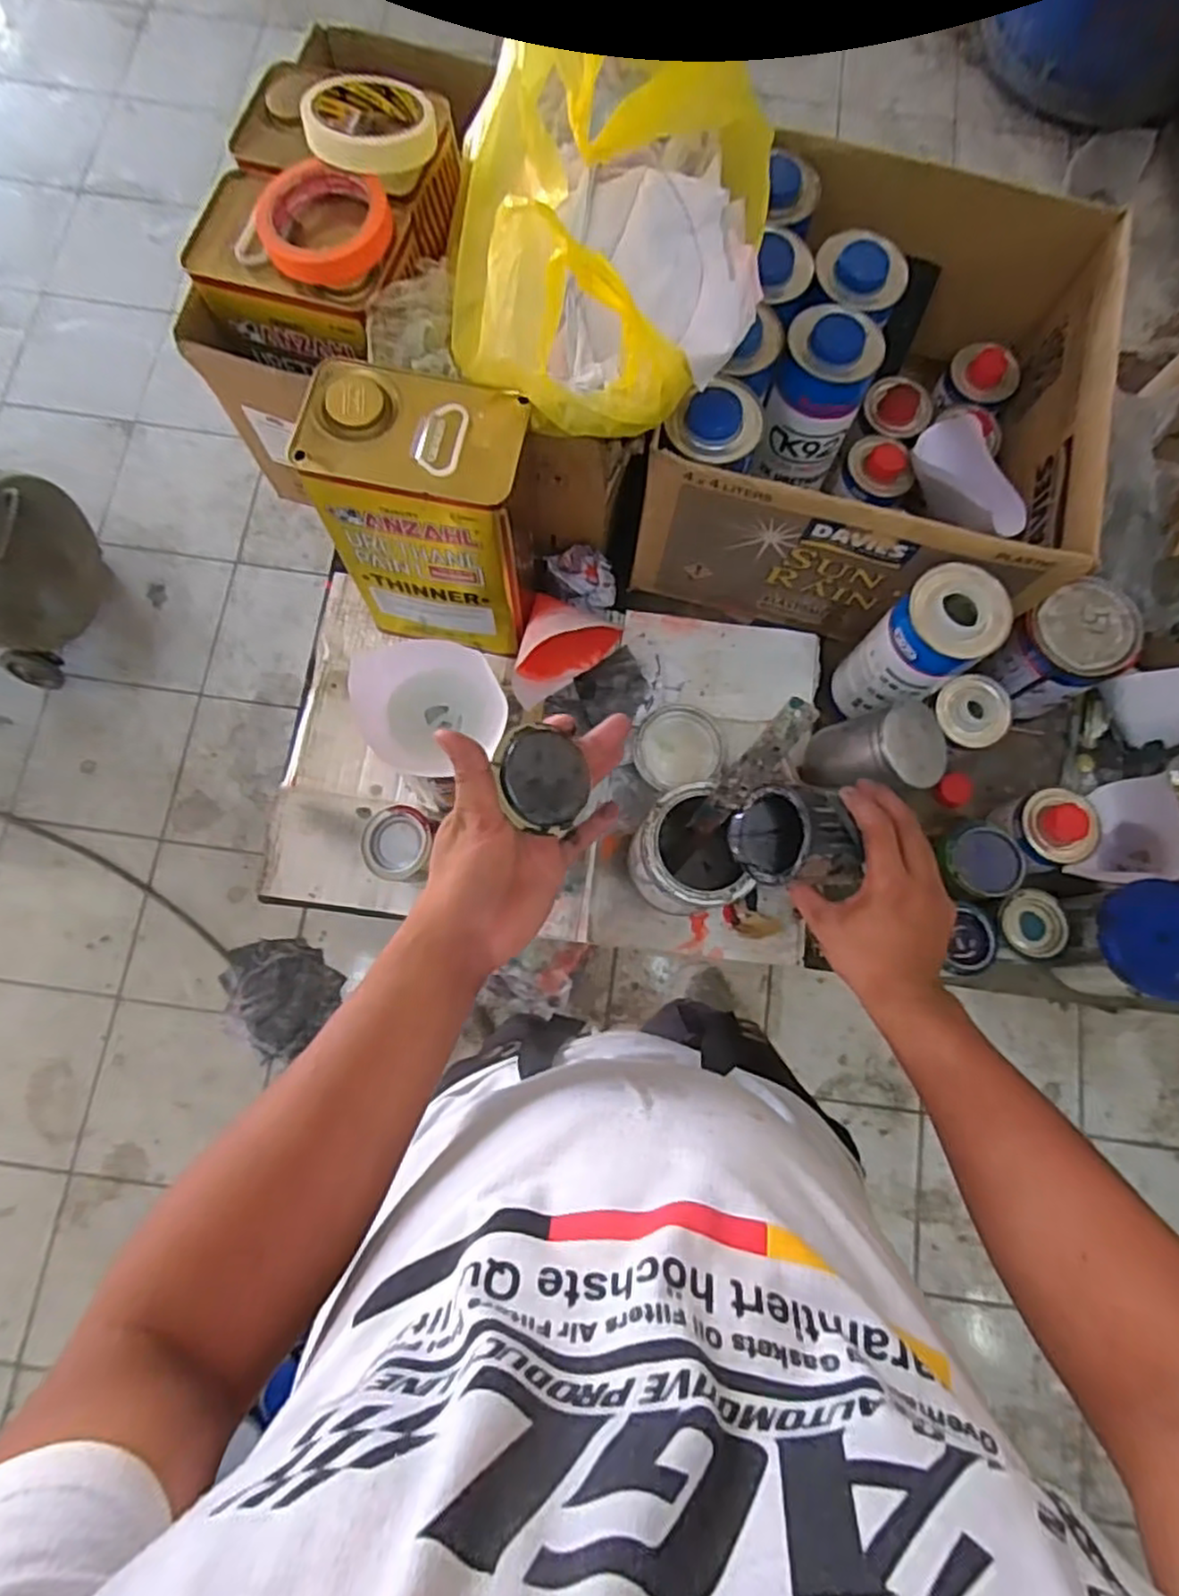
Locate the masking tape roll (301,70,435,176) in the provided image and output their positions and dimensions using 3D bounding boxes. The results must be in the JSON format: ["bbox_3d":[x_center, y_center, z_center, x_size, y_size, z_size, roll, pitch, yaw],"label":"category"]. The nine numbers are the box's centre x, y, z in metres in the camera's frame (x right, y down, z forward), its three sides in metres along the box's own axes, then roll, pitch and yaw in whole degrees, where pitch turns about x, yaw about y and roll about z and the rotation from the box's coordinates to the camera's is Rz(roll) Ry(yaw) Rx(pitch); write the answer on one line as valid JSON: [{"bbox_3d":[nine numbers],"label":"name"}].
[{"bbox_3d":[-0.173,-0.534,0.566,0.096,0.029,0.096,0,78,-2],"label":"masking tape roll"}]

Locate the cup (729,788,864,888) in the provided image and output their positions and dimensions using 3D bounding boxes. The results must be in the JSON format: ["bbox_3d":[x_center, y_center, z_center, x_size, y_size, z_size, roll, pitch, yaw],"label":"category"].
[{"bbox_3d":[0.153,0.024,0.524,0.071,0.076,0.076,2,108,-21],"label":"cup"}]

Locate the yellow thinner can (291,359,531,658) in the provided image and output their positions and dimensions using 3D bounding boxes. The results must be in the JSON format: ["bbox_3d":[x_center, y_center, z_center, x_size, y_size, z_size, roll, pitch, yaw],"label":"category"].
[{"bbox_3d":[-0.134,-0.241,0.649,0.165,0.242,0.120,13,78,1],"label":"yellow thinner can"}]

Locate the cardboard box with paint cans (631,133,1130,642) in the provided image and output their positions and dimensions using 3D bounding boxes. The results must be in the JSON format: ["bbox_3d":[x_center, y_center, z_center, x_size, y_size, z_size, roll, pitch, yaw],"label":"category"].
[{"bbox_3d":[0.277,-0.380,0.710,0.355,0.209,0.382,16,78,2],"label":"cardboard box with paint cans"}]

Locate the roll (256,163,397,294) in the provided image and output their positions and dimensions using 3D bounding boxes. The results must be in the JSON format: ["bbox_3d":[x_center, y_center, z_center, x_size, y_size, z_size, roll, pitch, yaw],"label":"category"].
[{"bbox_3d":[-0.203,-0.441,0.551,0.095,0.026,0.090,0,78,-2],"label":"roll"}]

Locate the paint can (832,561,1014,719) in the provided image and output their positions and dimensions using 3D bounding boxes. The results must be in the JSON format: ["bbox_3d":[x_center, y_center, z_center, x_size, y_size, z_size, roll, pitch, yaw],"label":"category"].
[{"bbox_3d":[0.297,-0.131,0.663,0.081,0.176,0.080,0,78,-2],"label":"paint can"}]

